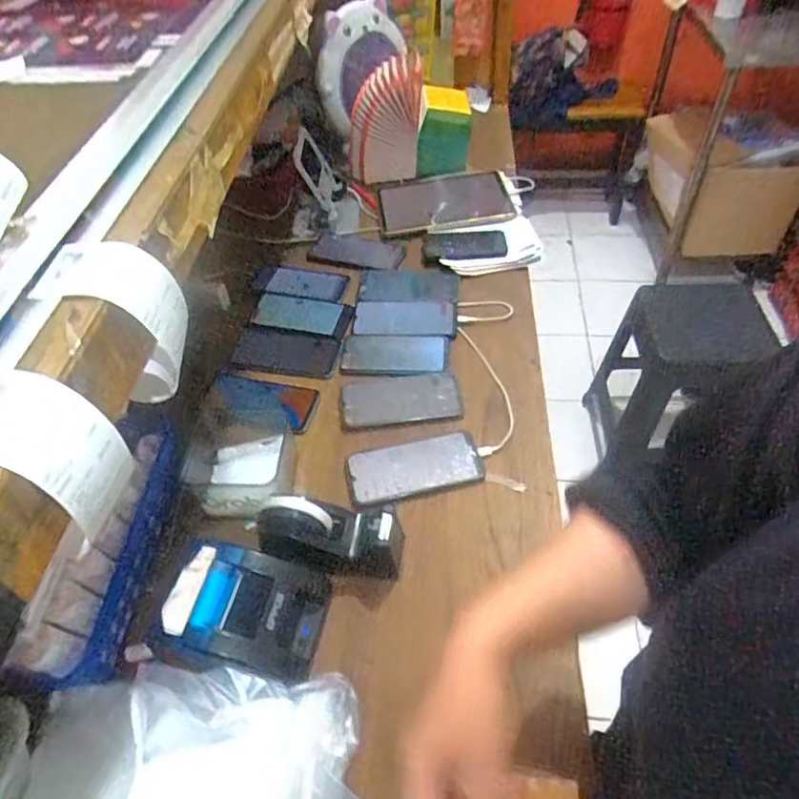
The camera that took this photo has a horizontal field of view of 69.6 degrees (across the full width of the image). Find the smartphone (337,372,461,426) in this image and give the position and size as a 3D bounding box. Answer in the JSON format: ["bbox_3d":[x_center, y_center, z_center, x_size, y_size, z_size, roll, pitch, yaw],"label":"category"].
[{"bbox_3d":[0.000,-0.003,0.808,0.162,0.009,0.086,-5,49,0],"label":"smartphone"}]

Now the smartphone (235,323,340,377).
[{"bbox_3d":[-0.174,-0.077,0.894,0.164,0.016,0.086,8,56,10],"label":"smartphone"}]

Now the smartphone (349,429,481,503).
[{"bbox_3d":[0.019,0.083,0.732,0.169,0.013,0.083,-11,50,-5],"label":"smartphone"}]

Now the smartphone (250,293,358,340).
[{"bbox_3d":[-0.158,-0.143,0.941,0.172,0.015,0.080,11,52,14],"label":"smartphone"}]

